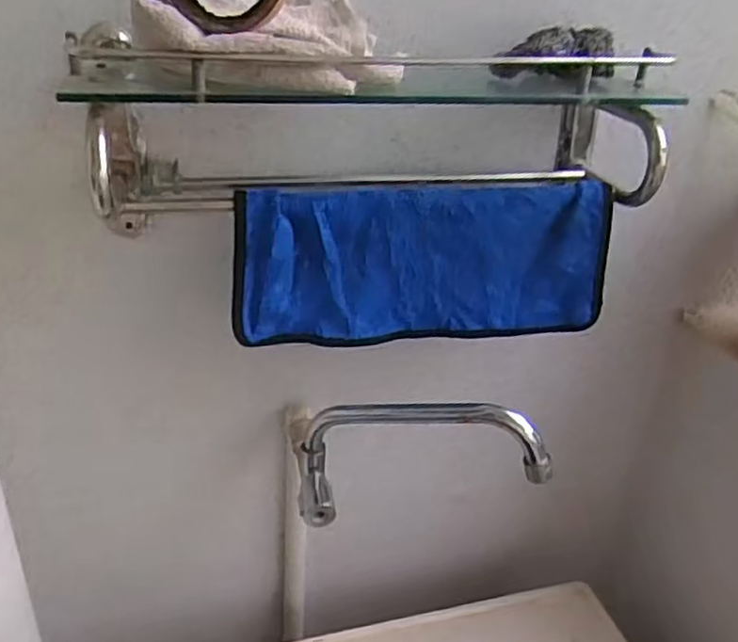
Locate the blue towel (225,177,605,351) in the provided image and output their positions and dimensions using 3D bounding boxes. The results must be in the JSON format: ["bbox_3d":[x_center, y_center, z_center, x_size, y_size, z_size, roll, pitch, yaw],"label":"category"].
[{"bbox_3d":[0.052,-0.049,0.625,0.337,0.142,0.028,-2,30,-10],"label":"blue towel"}]

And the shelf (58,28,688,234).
[{"bbox_3d":[0.035,-0.164,0.593,0.522,0.134,0.149,-3,30,-11],"label":"shelf"}]

